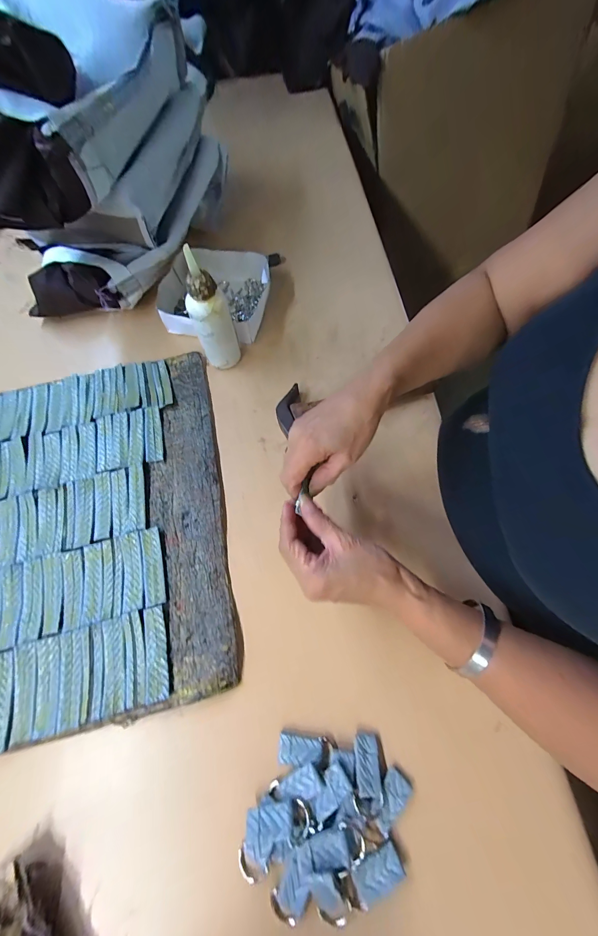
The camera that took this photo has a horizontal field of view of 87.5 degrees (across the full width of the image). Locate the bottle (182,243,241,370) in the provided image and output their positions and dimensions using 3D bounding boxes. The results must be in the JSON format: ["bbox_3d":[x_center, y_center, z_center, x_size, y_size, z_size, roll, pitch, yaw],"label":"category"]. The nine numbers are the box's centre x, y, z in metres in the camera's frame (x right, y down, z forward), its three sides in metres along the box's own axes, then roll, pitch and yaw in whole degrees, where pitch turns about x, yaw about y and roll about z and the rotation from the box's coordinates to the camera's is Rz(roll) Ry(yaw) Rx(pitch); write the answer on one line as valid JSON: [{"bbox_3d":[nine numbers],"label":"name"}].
[{"bbox_3d":[-0.101,-0.172,0.365,0.039,0.140,0.036,-1,67,2],"label":"bottle"}]

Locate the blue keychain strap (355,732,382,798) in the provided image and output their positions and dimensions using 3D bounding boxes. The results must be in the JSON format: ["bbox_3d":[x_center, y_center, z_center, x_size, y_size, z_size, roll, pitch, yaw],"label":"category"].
[{"bbox_3d":[0.056,0.240,0.254,0.018,0.005,0.038,-1,54,2],"label":"blue keychain strap"}]

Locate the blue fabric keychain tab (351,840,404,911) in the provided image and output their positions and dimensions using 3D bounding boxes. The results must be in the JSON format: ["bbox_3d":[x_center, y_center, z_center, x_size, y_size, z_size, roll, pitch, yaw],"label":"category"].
[{"bbox_3d":[0.056,0.298,0.231,0.039,0.006,0.020,-33,53,-7],"label":"blue fabric keychain tab"}]

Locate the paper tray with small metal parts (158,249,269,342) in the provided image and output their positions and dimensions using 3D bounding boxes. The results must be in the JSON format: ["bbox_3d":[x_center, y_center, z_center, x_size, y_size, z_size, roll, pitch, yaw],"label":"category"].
[{"bbox_3d":[-0.124,-0.251,0.454,0.160,0.044,0.140,5,67,4],"label":"paper tray with small metal parts"}]

